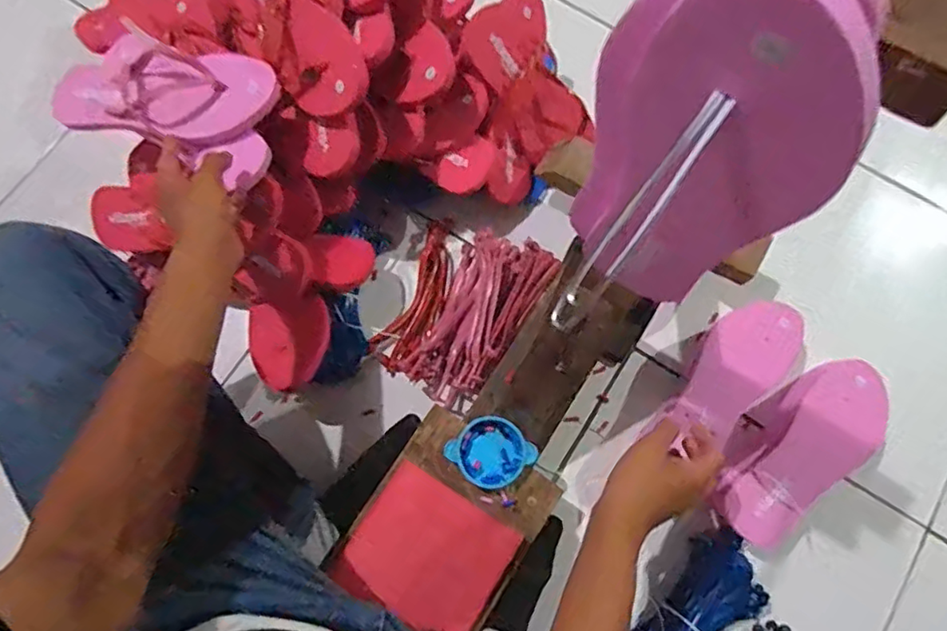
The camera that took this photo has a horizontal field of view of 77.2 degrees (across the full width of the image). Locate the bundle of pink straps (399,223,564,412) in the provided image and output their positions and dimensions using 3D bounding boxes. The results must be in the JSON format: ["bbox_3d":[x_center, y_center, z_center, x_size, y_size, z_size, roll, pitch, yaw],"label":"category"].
[{"bbox_3d":[0.008,-0.002,0.740,0.107,0.046,0.229,31,78,8],"label":"bundle of pink straps"}]

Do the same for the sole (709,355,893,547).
[{"bbox_3d":[0.376,0.149,0.673,0.250,0.050,0.102,-41,79,-9],"label":"sole"}]

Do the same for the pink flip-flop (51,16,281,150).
[{"bbox_3d":[-0.315,-0.231,0.594,0.220,0.044,0.113,5,76,6],"label":"pink flip-flop"}]

